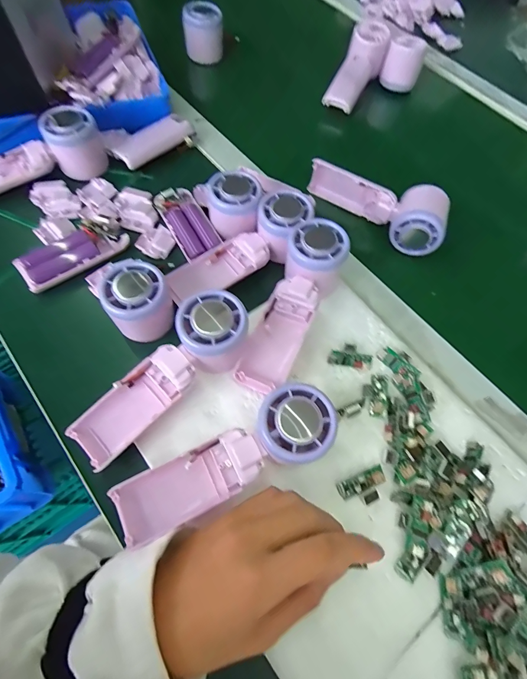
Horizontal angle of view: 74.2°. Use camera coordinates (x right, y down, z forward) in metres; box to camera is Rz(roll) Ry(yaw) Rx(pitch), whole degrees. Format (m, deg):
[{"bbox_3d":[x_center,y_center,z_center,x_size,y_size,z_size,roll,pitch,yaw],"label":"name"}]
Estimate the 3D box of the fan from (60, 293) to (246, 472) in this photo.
[{"bbox_3d":[-0.079,0.032,0.287,0.167,0.047,0.054,-44,73,-1],"label":"fan"}]

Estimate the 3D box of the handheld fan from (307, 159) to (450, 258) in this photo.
[{"bbox_3d":[0.133,-0.162,0.403,0.165,0.049,0.055,36,66,13],"label":"handheld fan"}]

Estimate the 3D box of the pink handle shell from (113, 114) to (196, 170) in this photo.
[{"bbox_3d":[-0.134,-0.246,0.430,0.101,0.025,0.042,-40,73,-21],"label":"pink handle shell"}]

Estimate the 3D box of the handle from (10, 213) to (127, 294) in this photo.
[{"bbox_3d":[-0.193,-0.091,0.352,0.104,0.021,0.047,-32,70,-19],"label":"handle"}]

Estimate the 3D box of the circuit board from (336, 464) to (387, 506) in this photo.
[{"bbox_3d":[0.080,0.118,0.274,0.038,0.009,0.023,-19,67,-14],"label":"circuit board"}]

